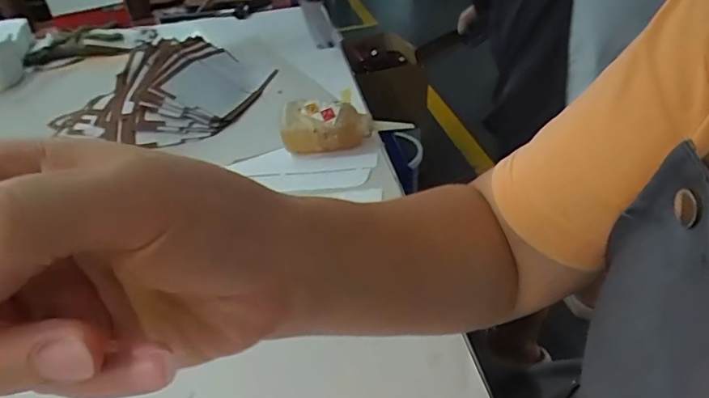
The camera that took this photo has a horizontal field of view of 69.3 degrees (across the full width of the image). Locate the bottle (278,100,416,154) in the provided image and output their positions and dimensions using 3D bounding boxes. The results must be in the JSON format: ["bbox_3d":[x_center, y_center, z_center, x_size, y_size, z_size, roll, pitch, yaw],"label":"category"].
[{"bbox_3d":[-0.011,-0.089,0.640,0.157,0.072,0.048,-6,33,1],"label":"bottle"}]

